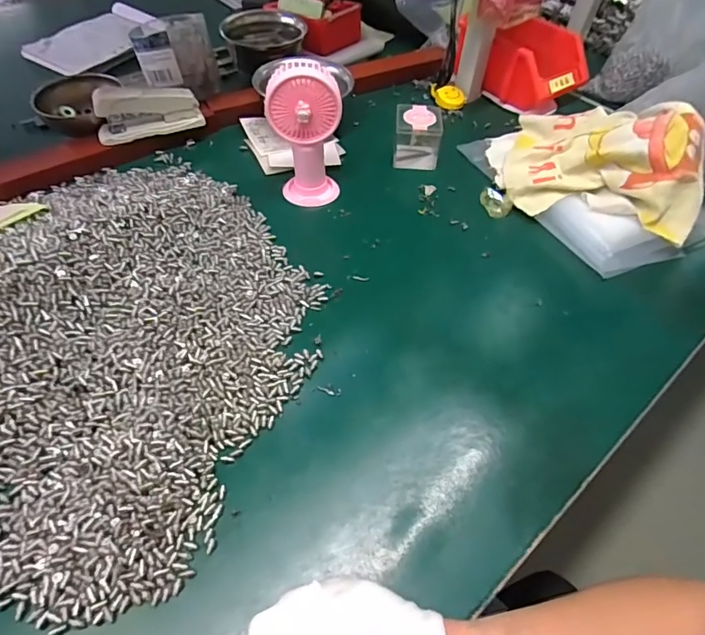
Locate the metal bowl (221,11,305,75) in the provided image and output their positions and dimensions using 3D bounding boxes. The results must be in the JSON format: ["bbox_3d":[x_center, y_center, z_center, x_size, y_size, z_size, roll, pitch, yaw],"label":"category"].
[{"bbox_3d":[-0.135,-0.435,0.704,0.120,0.053,0.120,1,53,-1],"label":"metal bowl"}]

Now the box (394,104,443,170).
[{"bbox_3d":[0.083,-0.233,0.580,0.057,0.048,0.055,8,52,3],"label":"box"}]

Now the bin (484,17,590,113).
[{"bbox_3d":[0.272,-0.363,0.660,0.118,0.068,0.099,-27,59,-22],"label":"bin"}]

